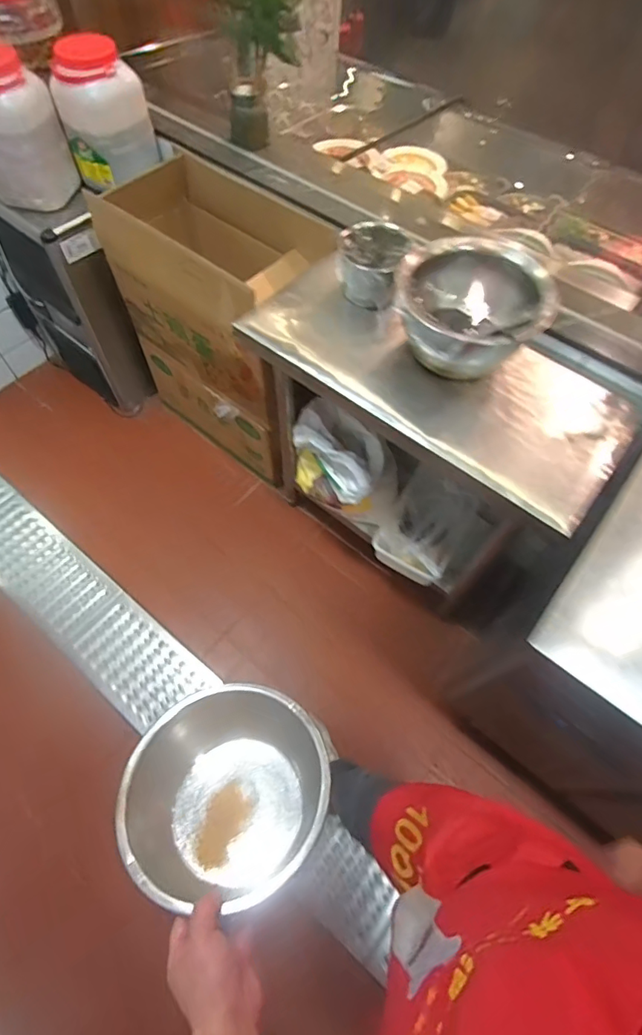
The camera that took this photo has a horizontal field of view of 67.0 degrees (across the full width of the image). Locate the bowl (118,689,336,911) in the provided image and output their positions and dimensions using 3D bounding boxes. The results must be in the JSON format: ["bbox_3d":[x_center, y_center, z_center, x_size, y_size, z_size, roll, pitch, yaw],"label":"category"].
[{"bbox_3d":[-0.130,0.353,0.613,0.207,0.120,0.222,-1,51,1],"label":"bowl"}]

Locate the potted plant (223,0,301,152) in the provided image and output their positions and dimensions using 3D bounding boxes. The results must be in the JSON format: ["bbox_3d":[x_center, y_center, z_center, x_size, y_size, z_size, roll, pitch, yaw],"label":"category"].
[{"bbox_3d":[-0.156,-1.177,1.233,0.184,0.358,0.270,-5,61,-6],"label":"potted plant"}]

